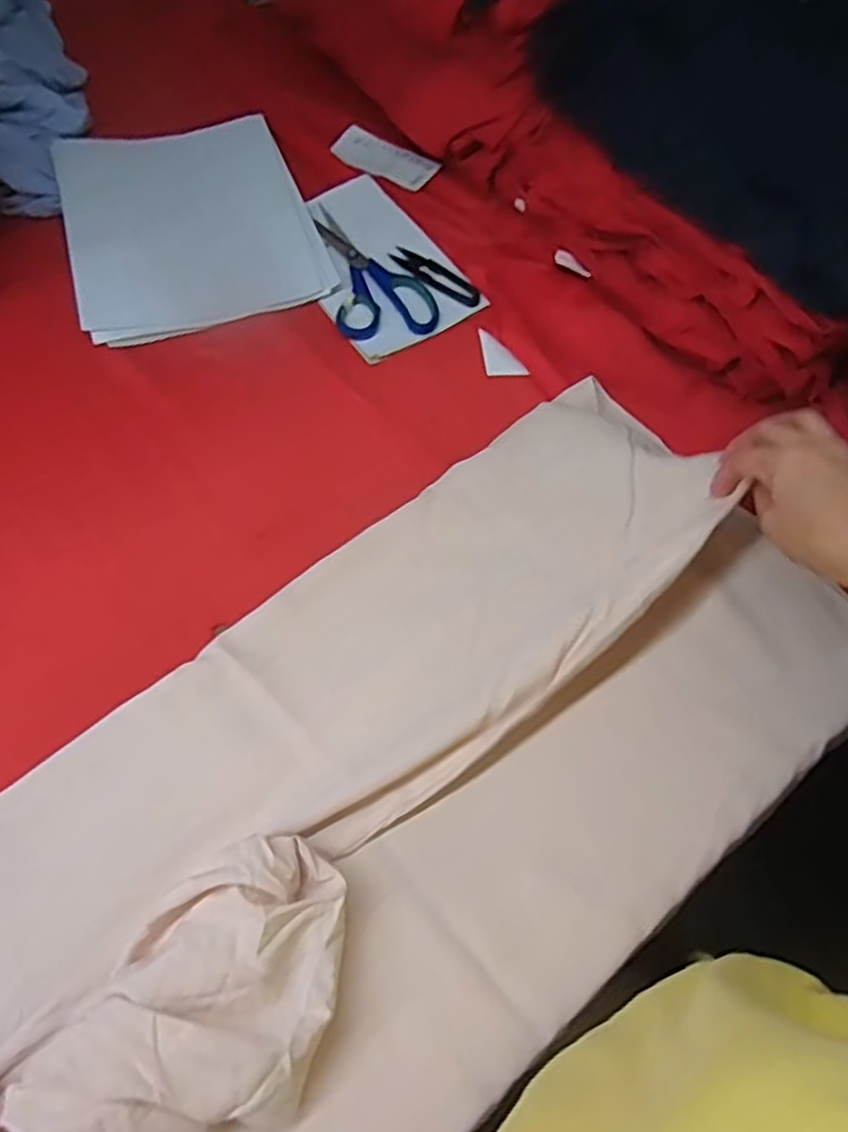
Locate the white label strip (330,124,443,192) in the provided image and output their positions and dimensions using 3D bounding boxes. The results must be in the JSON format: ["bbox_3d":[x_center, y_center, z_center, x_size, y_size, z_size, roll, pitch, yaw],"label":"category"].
[{"bbox_3d":[-0.041,-0.417,0.722,0.109,0.005,0.054,35,72,13],"label":"white label strip"}]

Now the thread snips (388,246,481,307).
[{"bbox_3d":[0.010,-0.265,0.645,0.096,0.005,0.026,34,65,17],"label":"thread snips"}]

